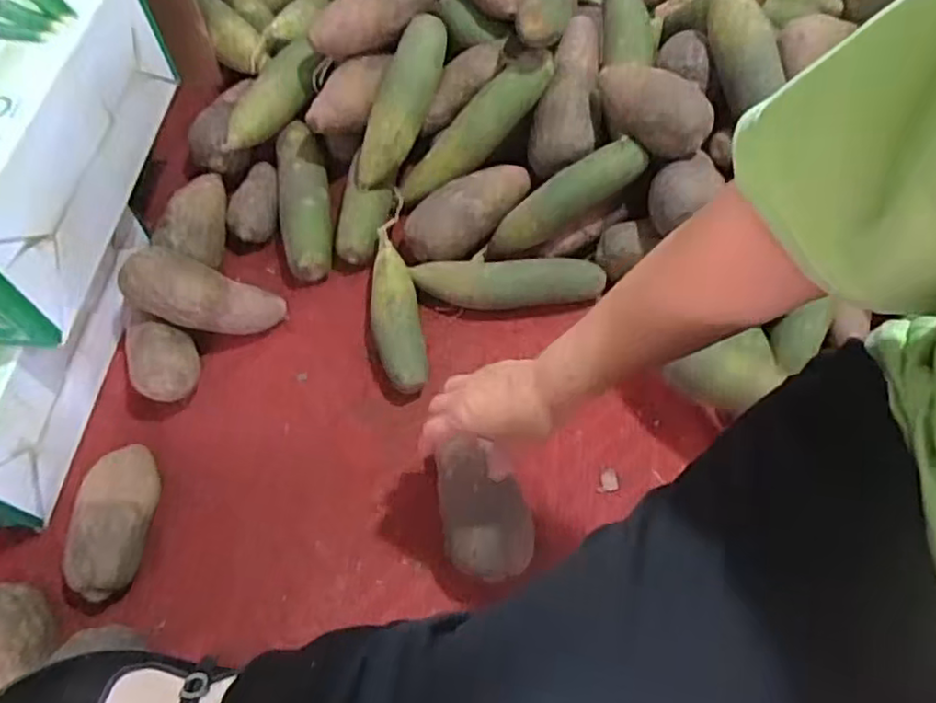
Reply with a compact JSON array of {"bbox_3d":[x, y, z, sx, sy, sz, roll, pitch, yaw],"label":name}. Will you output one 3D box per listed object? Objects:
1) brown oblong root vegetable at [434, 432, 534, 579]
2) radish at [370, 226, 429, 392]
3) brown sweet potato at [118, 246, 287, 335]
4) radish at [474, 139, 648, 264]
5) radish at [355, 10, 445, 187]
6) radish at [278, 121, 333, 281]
[{"bbox_3d":[0.012,0.138,0.593,0.074,0.056,0.123,-8,64,-5],"label":"brown oblong root vegetable"},{"bbox_3d":[-0.080,-0.043,0.718,0.050,0.063,0.191,-10,64,-6],"label":"radish"},{"bbox_3d":[-0.277,-0.058,0.698,0.163,0.055,0.076,18,58,-34],"label":"brown sweet potato"},{"bbox_3d":[0.094,-0.162,0.718,0.207,0.055,0.044,-33,64,18],"label":"radish"},{"bbox_3d":[-0.071,-0.282,0.752,0.052,0.054,0.204,26,98,11],"label":"radish"},{"bbox_3d":[-0.194,-0.179,0.784,0.059,0.057,0.204,-10,64,-6],"label":"radish"}]

